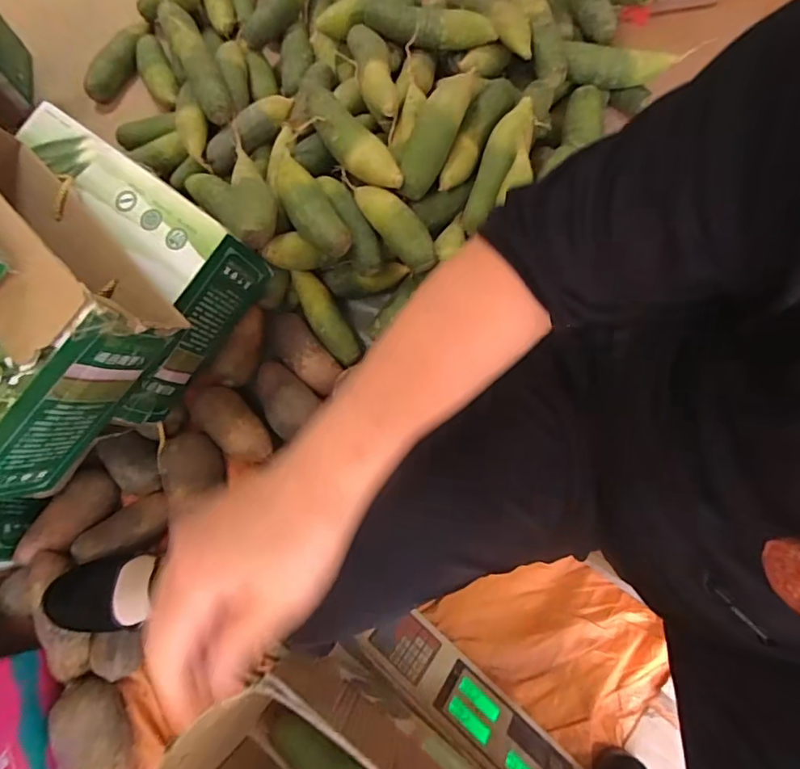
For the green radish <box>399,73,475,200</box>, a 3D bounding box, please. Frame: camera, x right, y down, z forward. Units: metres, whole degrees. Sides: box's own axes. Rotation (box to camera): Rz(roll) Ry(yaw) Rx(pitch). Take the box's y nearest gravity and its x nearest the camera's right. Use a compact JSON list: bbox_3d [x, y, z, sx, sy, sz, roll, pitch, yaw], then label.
[{"bbox_3d":[0.055,-0.368,0.721,0.059,0.055,0.206,25,88,9],"label":"green radish"}]

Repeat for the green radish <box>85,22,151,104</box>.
[{"bbox_3d":[-0.533,-0.626,0.966,0.059,0.055,0.189,16,74,7],"label":"green radish"}]

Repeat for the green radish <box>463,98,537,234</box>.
[{"bbox_3d":[0.141,-0.312,0.717,0.058,0.046,0.196,26,94,9],"label":"green radish"}]

